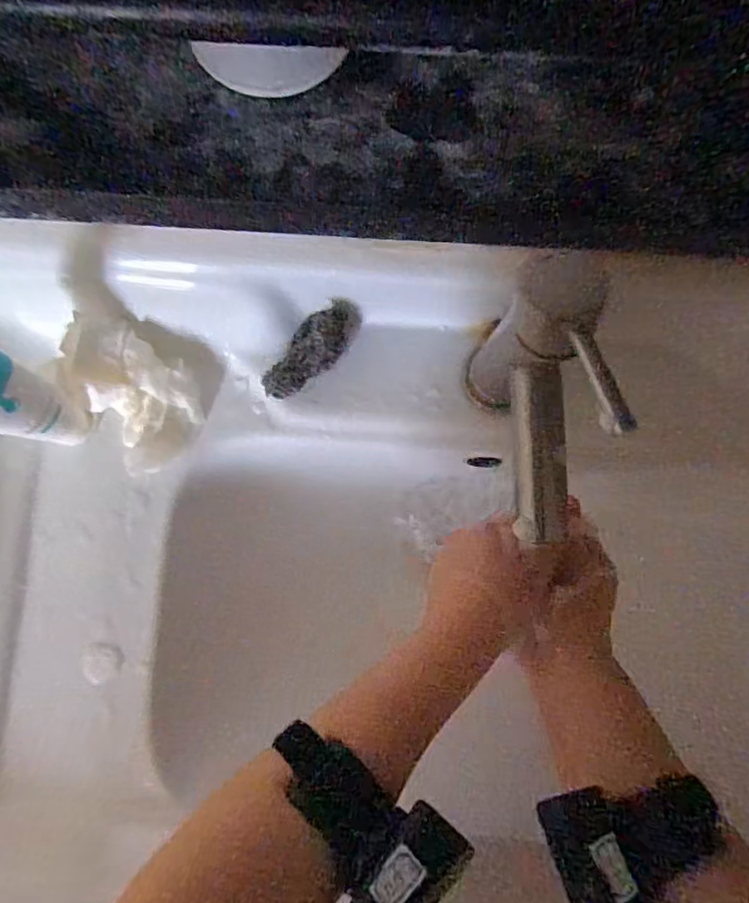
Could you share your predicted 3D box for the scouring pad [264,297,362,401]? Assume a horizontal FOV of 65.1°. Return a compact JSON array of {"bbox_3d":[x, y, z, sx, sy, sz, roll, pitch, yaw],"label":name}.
[{"bbox_3d":[-0.046,-0.075,0.436,0.088,0.024,0.036,-42,109,2],"label":"scouring pad"}]

